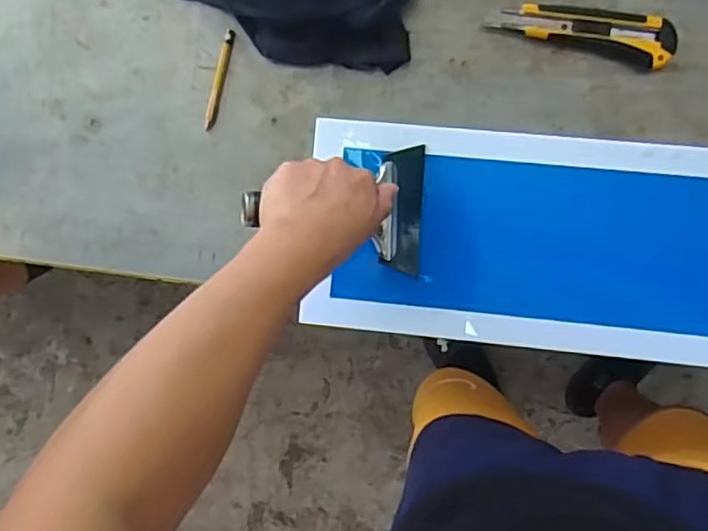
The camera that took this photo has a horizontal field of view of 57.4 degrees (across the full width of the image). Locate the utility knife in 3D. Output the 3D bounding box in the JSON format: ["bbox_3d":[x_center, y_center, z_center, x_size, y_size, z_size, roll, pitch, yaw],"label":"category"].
[{"bbox_3d":[0.207,-0.217,0.585,0.160,0.019,0.041,17,97,5],"label":"utility knife"}]

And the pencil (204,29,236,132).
[{"bbox_3d":[-0.131,-0.180,0.627,0.012,0.005,0.096,15,97,5],"label":"pencil"}]

